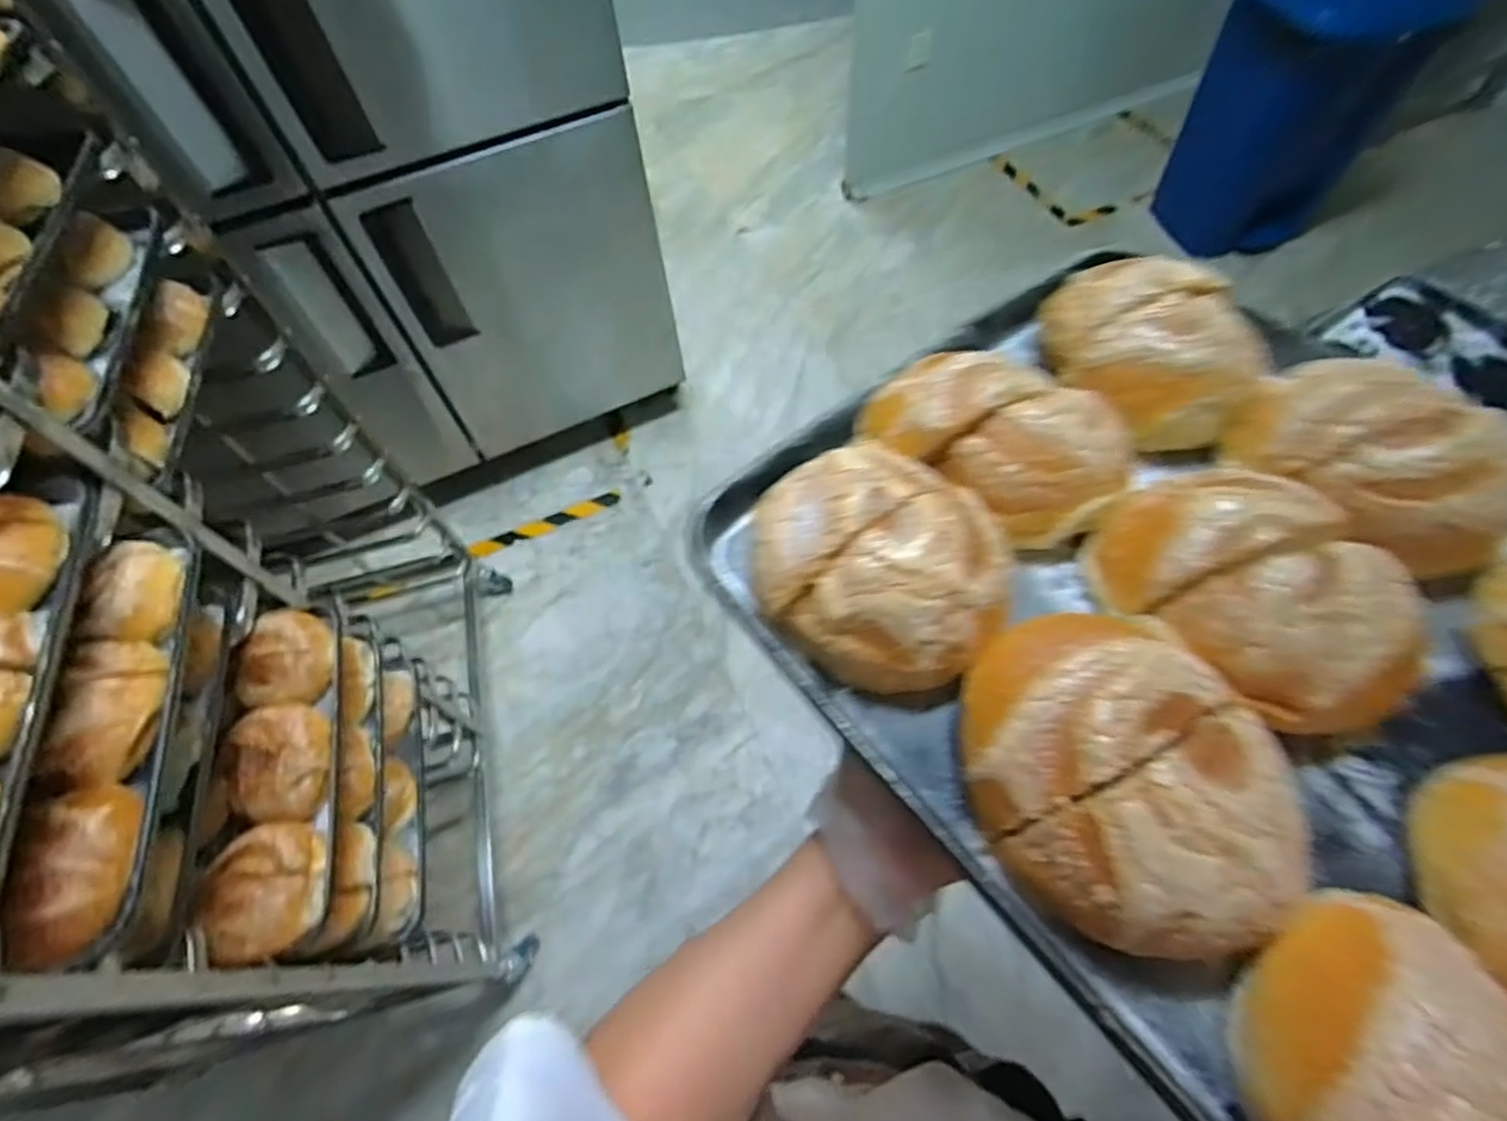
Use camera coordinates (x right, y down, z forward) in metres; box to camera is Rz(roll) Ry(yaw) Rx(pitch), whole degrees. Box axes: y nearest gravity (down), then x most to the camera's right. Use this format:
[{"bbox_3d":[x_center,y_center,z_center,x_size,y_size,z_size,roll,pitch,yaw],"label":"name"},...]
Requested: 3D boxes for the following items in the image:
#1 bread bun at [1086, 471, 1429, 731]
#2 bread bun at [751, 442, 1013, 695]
[{"bbox_3d":[0.245,0.016,0.332,0.091,0.056,0.149,-34,67,-15],"label":"bread bun"},{"bbox_3d":[0.063,-0.003,0.341,0.124,0.047,0.111,35,69,18],"label":"bread bun"}]

